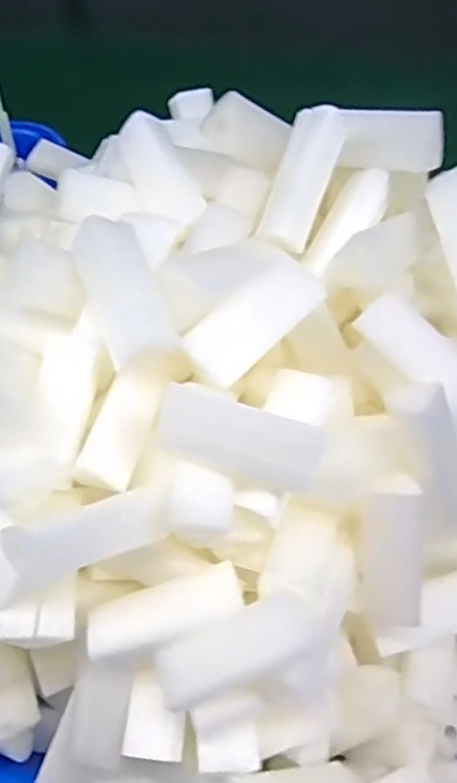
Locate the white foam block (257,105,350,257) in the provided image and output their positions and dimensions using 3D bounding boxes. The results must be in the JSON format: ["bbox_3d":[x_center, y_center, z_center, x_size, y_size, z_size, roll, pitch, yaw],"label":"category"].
[{"bbox_3d":[0.024,-0.071,0.232,0.015,0.015,0.046,21,93,12],"label":"white foam block"}]

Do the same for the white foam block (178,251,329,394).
[{"bbox_3d":[0.009,-0.022,0.210,0.046,0.009,0.019,-40,66,-21],"label":"white foam block"}]

